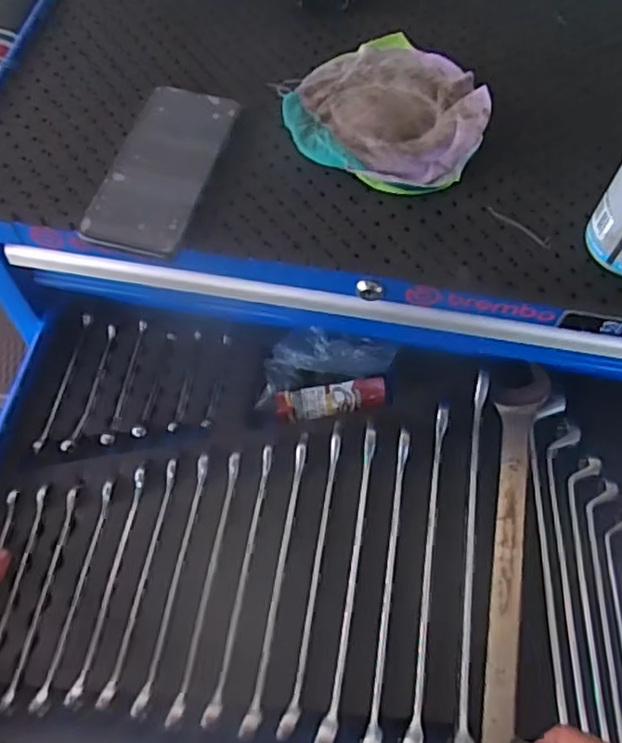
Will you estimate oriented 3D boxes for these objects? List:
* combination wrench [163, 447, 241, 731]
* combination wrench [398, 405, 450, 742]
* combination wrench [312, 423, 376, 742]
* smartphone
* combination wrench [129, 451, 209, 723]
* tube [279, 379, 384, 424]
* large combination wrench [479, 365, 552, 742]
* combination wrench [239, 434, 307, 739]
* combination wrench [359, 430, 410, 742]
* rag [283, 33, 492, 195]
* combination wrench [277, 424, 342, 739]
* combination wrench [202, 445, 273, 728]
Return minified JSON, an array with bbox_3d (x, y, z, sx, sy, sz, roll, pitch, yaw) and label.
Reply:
[{"bbox_3d":[-0.081,0.162,0.525,0.010,0.017,0.207,10,61,3],"label":"combination wrench"},{"bbox_3d":[0.091,0.154,0.526,0.016,0.023,0.276,10,61,3],"label":"combination wrench"},{"bbox_3d":[0.032,0.159,0.527,0.015,0.022,0.251,11,61,3],"label":"combination wrench"},{"bbox_3d":[-0.112,-0.160,0.515,0.073,0.013,0.160,14,61,5],"label":"smartphone"},{"bbox_3d":[-0.107,0.160,0.527,0.011,0.010,0.200,10,61,3],"label":"combination wrench"},{"bbox_3d":[0.019,0.026,0.614,0.101,0.027,0.028,-13,62,-10],"label":"tube"},{"bbox_3d":[0.152,0.149,0.527,0.045,0.014,0.346,14,61,5],"label":"large combination wrench"},{"bbox_3d":[-0.025,0.158,0.527,0.012,0.017,0.231,10,61,3],"label":"combination wrench"},{"bbox_3d":[0.061,0.163,0.522,0.015,0.024,0.248,10,61,3],"label":"combination wrench"},{"bbox_3d":[0.069,-0.216,0.543,0.153,0.029,0.154,34,65,15],"label":"rag"},{"bbox_3d":[0.003,0.154,0.530,0.013,0.021,0.240,10,61,3],"label":"combination wrench"},{"bbox_3d":[-0.054,0.160,0.525,0.011,0.018,0.212,10,61,3],"label":"combination wrench"}]

